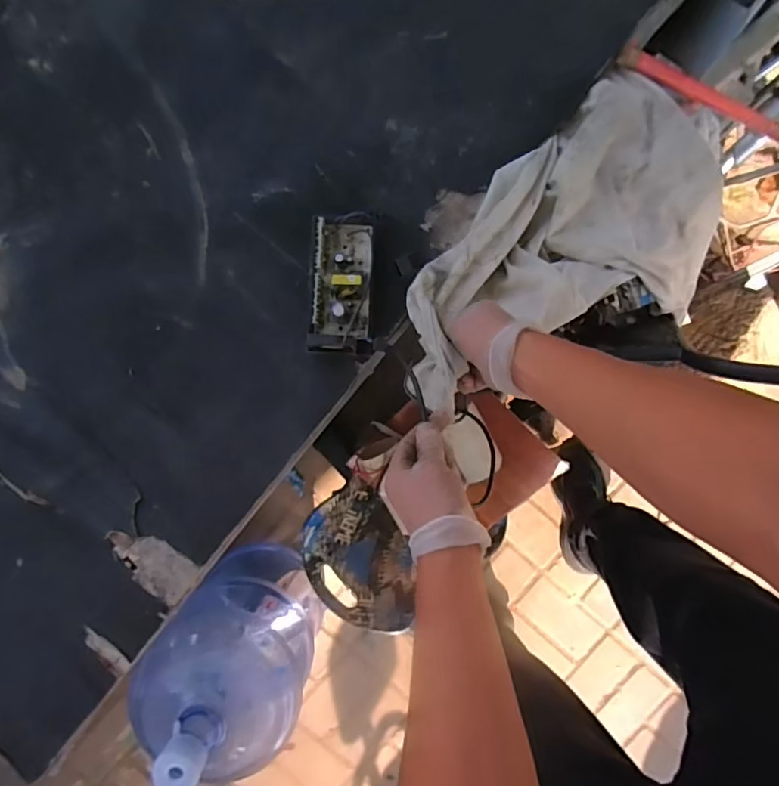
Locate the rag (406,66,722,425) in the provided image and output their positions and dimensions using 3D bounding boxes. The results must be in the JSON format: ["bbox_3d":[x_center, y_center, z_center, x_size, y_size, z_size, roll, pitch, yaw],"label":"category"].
[{"bbox_3d":[0.194,-0.154,0.590,0.447,0.120,0.258,-35,94,-13],"label":"rag"}]

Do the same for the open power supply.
[{"bbox_3d":[-0.055,-0.128,0.604,0.071,0.043,0.161,2,92,-1],"label":"open power supply"}]

